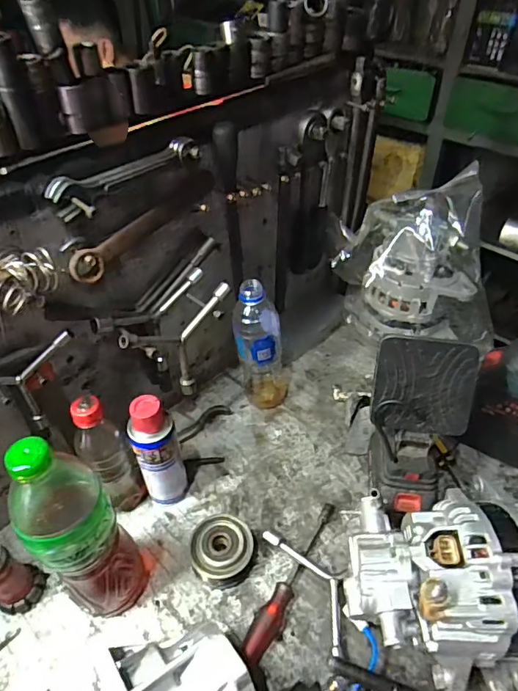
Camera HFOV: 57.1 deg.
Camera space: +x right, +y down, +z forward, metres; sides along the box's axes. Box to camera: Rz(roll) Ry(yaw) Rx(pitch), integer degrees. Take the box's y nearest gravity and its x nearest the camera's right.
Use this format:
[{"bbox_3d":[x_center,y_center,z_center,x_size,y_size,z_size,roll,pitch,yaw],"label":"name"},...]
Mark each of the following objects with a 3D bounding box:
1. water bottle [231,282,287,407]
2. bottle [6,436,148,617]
[{"bbox_3d":[0.005,0.002,0.668,0.071,0.212,0.073,1,43,2],"label":"water bottle"},{"bbox_3d":[-0.164,0.179,0.448,0.079,0.272,0.064,-24,47,-23],"label":"bottle"}]

